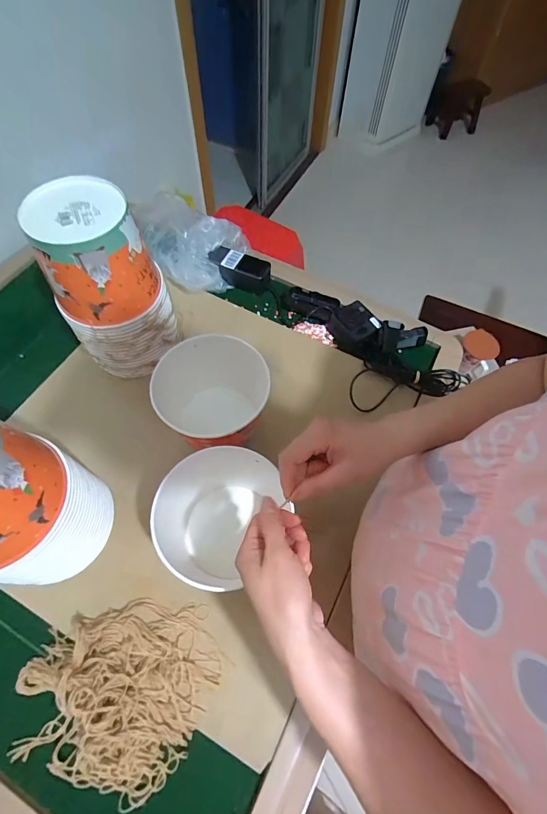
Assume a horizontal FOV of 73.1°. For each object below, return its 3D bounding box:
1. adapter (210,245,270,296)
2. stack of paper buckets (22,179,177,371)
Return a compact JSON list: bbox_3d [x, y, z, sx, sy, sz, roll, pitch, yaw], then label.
[{"bbox_3d":[-0.068,-0.285,0.766,0.129,0.041,0.068,20,63,9],"label":"adapter"},{"bbox_3d":[-0.248,-0.178,0.575,0.154,0.268,0.141,-25,66,-14],"label":"stack of paper buckets"}]

